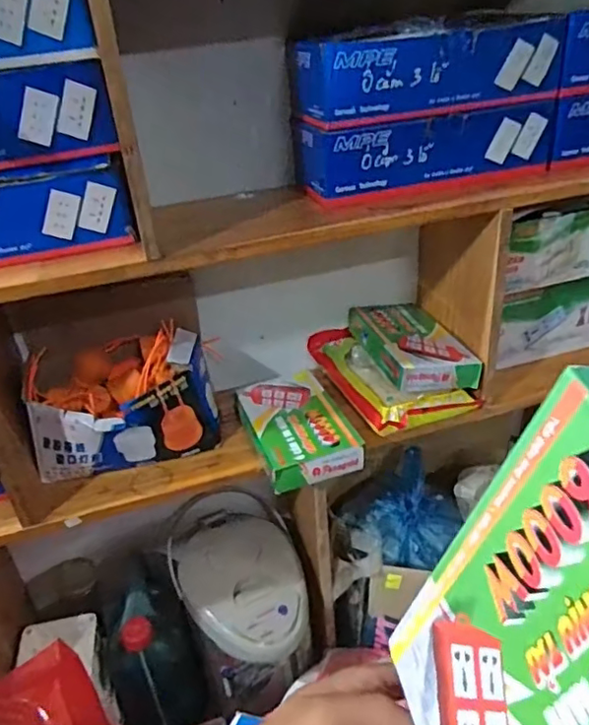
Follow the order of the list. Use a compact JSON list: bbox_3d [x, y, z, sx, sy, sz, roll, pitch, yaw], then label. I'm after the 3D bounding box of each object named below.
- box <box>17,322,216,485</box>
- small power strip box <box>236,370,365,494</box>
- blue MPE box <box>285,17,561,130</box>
[{"bbox_3d":[-0.228,0.050,0.770,0.228,0.151,0.155,-14,32,-14],"label":"box"},{"bbox_3d":[0.000,0.085,0.775,0.121,0.038,0.189,-14,32,-15],"label":"small power strip box"},{"bbox_3d":[0.152,-0.348,0.682,0.292,0.090,0.129,-11,32,-10],"label":"blue MPE box"}]

